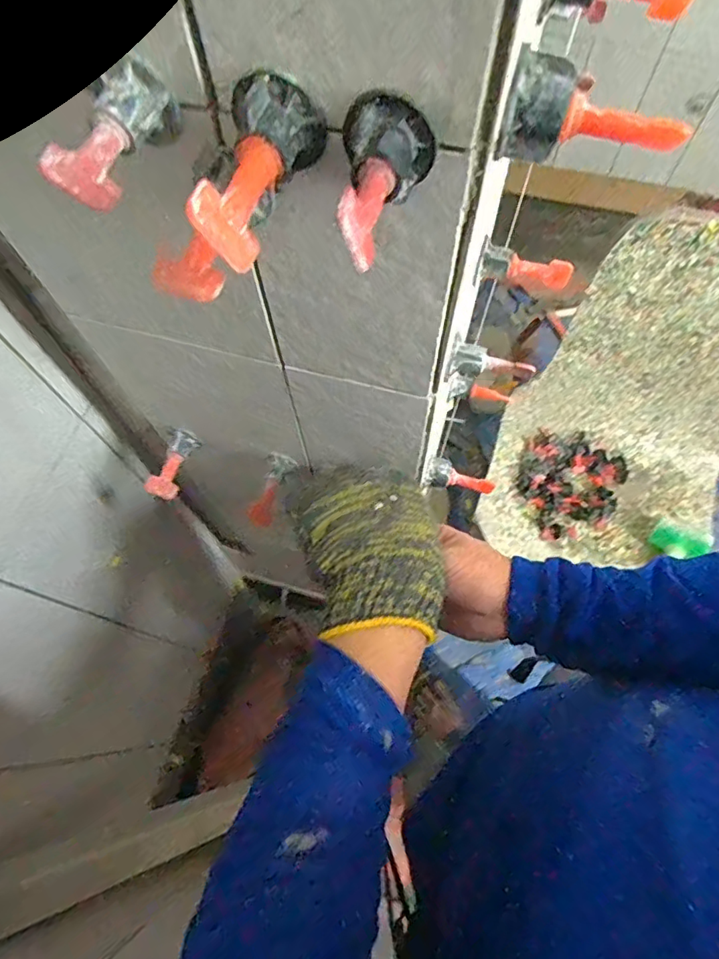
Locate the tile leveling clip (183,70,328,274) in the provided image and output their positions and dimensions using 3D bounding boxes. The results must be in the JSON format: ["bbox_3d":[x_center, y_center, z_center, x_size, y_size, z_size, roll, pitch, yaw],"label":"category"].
[{"bbox_3d":[-0.032,-0.096,0.169,0.024,0.027,0.058,17,68,9],"label":"tile leveling clip"}]

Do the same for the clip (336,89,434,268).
[{"bbox_3d":[0.008,-0.093,0.166,0.029,0.024,0.051,4,67,3],"label":"clip"}]

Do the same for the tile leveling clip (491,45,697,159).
[{"bbox_3d":[0.077,-0.122,0.177,0.058,0.024,0.023,6,67,4],"label":"tile leveling clip"}]

